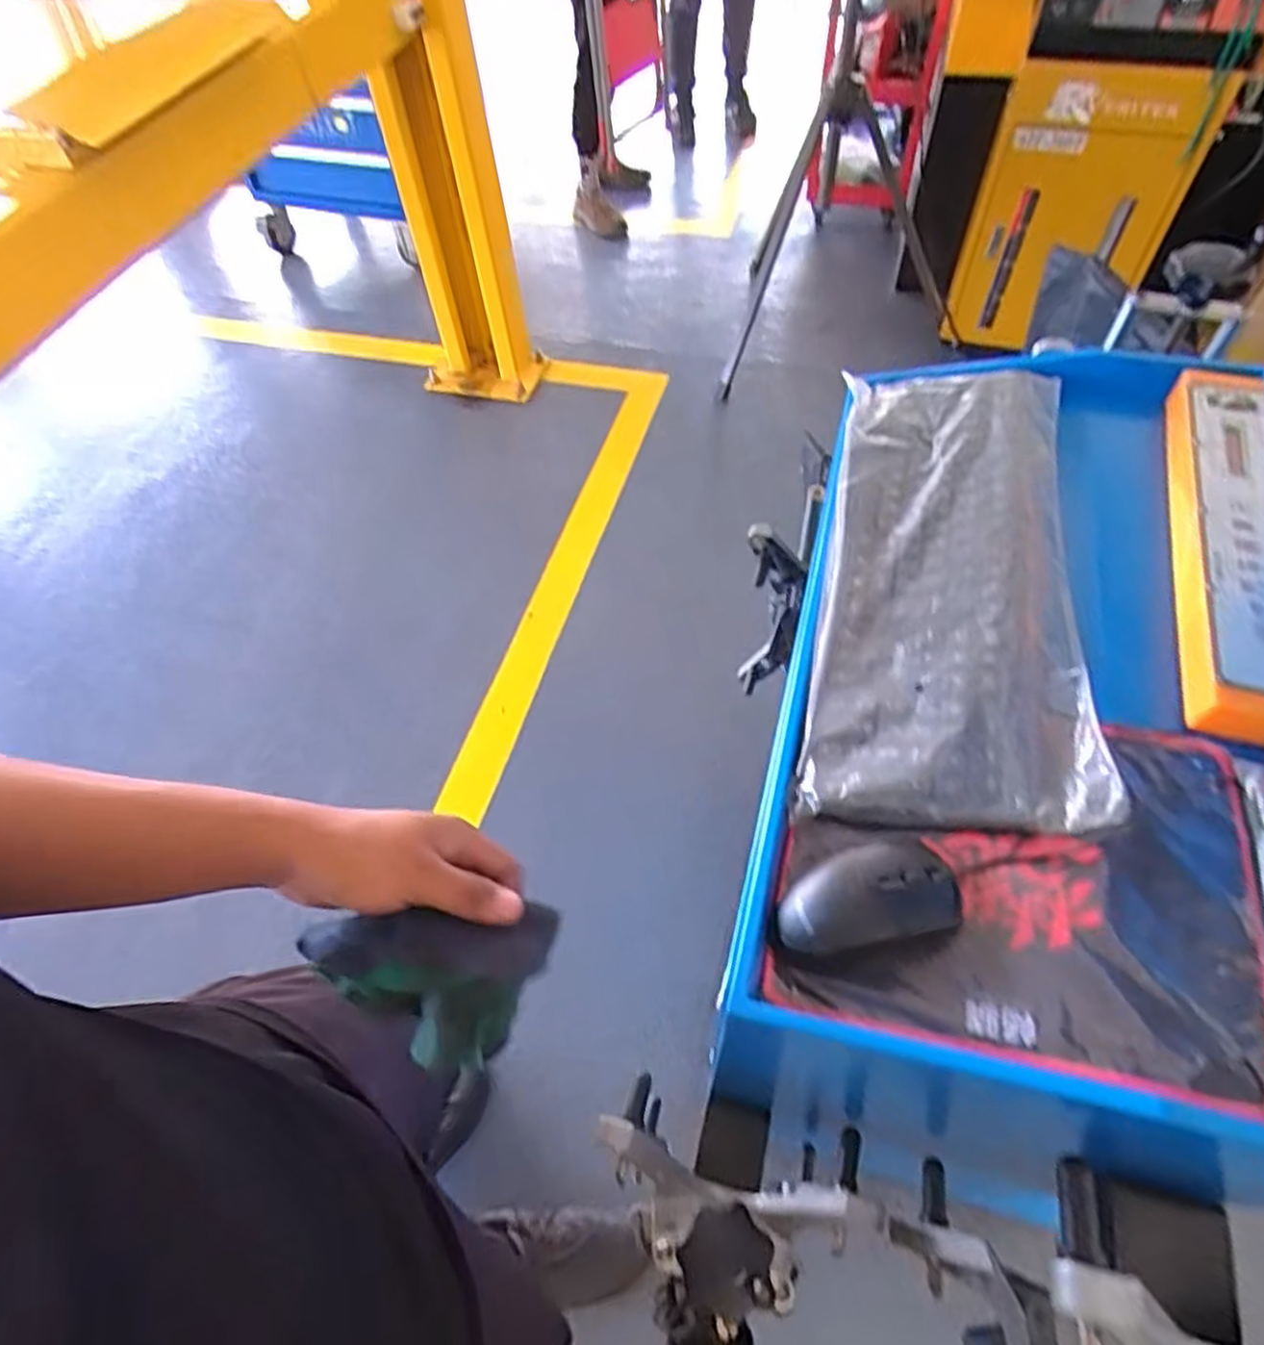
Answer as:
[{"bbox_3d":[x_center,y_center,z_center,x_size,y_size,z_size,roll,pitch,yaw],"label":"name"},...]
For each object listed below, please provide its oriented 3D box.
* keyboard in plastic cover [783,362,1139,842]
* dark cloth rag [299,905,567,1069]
[{"bbox_3d":[0.239,-0.086,0.574,0.176,0.039,0.429,8,57,10],"label":"keyboard in plastic cover"},{"bbox_3d":[-0.109,0.178,0.422,0.134,0.073,0.072,-6,56,0],"label":"dark cloth rag"}]

